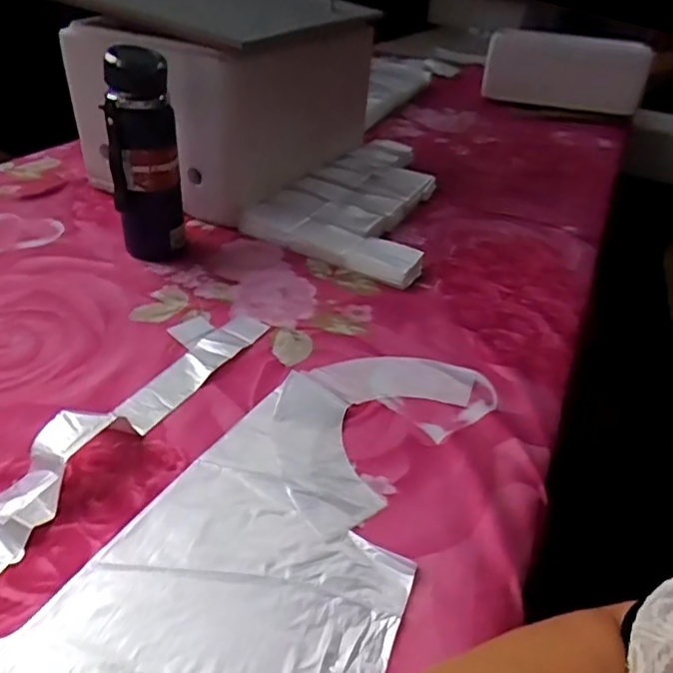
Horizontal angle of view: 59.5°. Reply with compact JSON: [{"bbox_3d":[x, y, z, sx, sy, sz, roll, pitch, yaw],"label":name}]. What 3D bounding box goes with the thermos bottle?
[{"bbox_3d":[-0.231,-0.208,0.713,0.079,0.246,0.064,-3,37,-13],"label":"thermos bottle"}]

